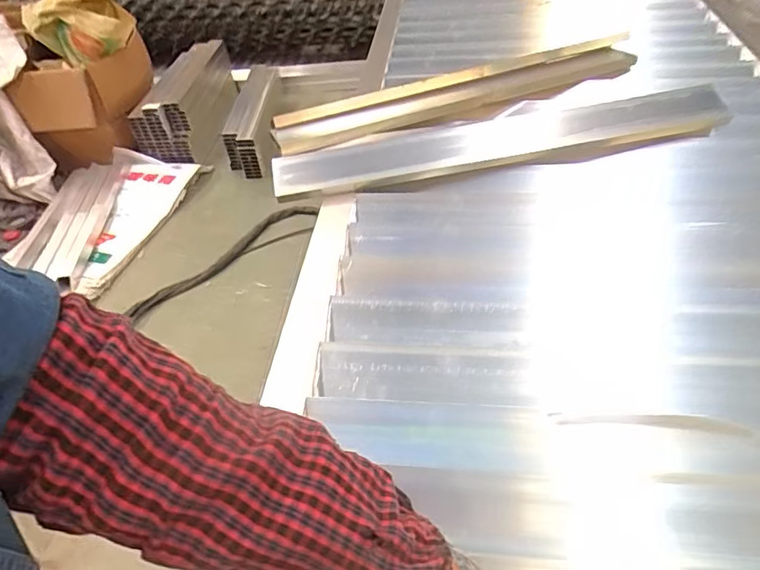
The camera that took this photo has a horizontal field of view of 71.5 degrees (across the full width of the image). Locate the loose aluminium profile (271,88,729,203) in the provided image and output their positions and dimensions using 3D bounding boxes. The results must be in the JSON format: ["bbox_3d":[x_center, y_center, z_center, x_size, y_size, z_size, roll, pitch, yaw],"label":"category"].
[{"bbox_3d":[0.194,-0.246,0.895,0.736,0.053,0.127,-10,47,-3],"label":"loose aluminium profile"}]

